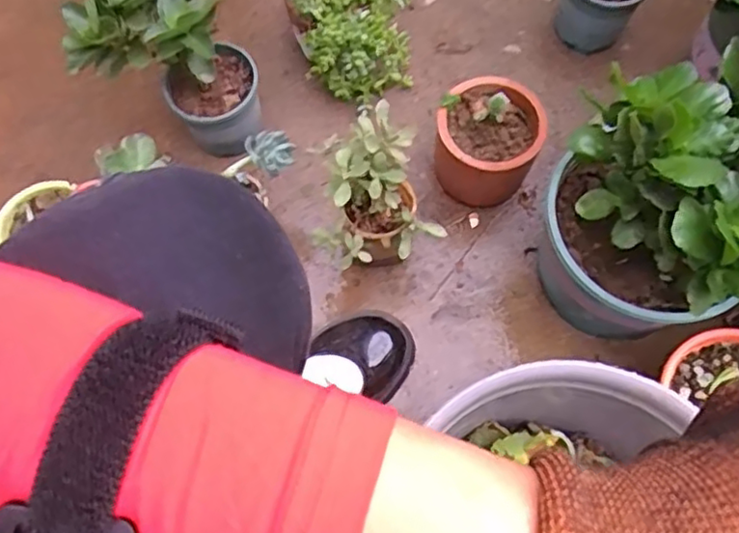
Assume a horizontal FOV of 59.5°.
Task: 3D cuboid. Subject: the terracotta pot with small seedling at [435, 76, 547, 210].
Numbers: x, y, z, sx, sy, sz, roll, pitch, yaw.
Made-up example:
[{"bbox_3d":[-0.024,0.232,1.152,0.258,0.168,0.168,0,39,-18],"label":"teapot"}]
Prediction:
[{"bbox_3d":[0.139,-0.145,0.775,0.120,0.125,0.128,0,68,1],"label":"terracotta pot with small seedling"}]

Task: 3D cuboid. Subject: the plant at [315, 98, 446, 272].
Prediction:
[{"bbox_3d":[-0.001,-0.054,0.688,0.118,0.214,0.114,-30,70,-11],"label":"plant"}]

